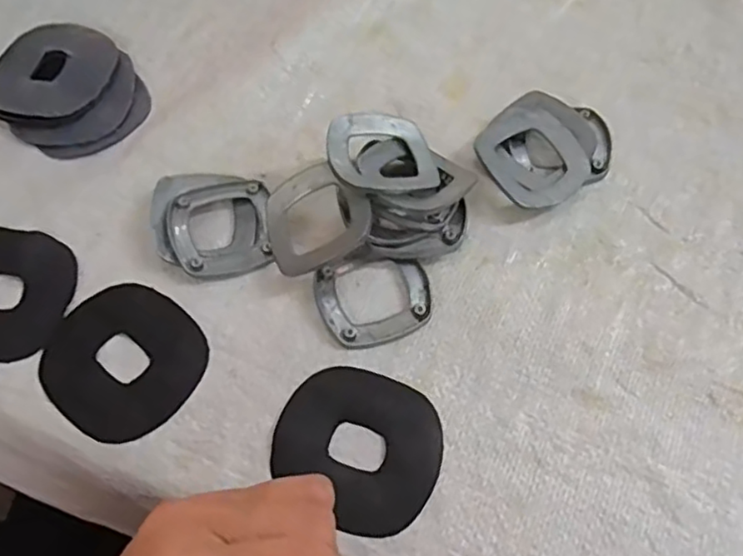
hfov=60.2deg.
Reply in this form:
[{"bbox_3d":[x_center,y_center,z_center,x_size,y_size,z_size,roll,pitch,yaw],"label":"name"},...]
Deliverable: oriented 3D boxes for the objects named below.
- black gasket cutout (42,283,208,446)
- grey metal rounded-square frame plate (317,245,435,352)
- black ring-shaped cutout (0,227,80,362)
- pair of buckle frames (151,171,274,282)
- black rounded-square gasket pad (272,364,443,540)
[{"bbox_3d":[-0.131,0.043,0.339,0.080,0.004,0.076,35,70,15],"label":"black gasket cutout"},{"bbox_3d":[0.001,0.009,0.353,0.060,0.006,0.056,-23,68,-10],"label":"grey metal rounded-square frame plate"},{"bbox_3d":[-0.205,0.008,0.352,0.080,0.005,0.074,0,65,0],"label":"black ring-shaped cutout"},{"bbox_3d":[-0.092,-0.035,0.370,0.063,0.014,0.072,-9,66,-4],"label":"pair of buckle frames"},{"bbox_3d":[-0.006,0.083,0.321,0.080,0.004,0.073,26,68,11],"label":"black rounded-square gasket pad"}]

